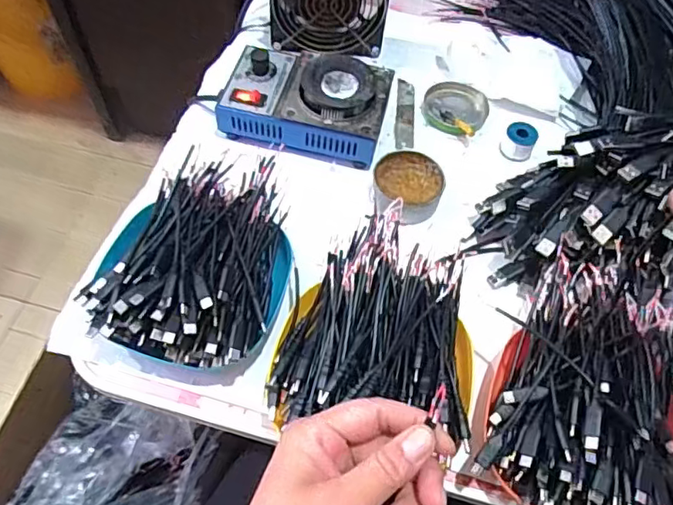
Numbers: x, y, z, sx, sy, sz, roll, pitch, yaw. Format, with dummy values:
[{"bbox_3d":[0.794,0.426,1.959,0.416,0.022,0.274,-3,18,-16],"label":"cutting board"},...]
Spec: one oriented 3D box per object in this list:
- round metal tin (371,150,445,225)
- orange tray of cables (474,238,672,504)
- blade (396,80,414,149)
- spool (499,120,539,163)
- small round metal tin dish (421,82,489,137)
[{"bbox_3d":[0.065,-0.060,0.518,0.060,0.026,0.070,8,60,1],"label":"round metal tin"},{"bbox_3d":[0.180,0.093,0.399,0.137,0.073,0.186,17,60,7],"label":"orange tray of cables"},{"bbox_3d":[0.071,-0.143,0.582,0.018,0.004,0.095,6,60,0],"label":"blade"},{"bbox_3d":[0.178,-0.108,0.550,0.030,0.026,0.025,25,61,11],"label":"spool"},{"bbox_3d":[0.122,-0.150,0.582,0.065,0.018,0.066,1,60,-2],"label":"small round metal tin dish"}]

